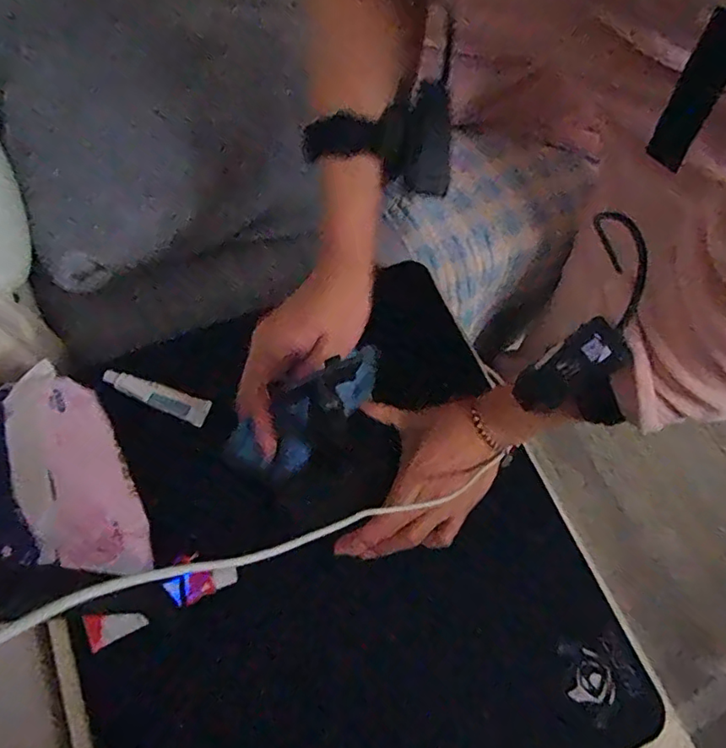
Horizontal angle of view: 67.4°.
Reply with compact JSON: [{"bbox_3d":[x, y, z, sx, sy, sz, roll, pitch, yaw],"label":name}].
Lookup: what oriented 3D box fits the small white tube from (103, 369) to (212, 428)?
[{"bbox_3d":[-0.181,0.020,0.478,0.093,0.007,0.023,19,101,0],"label":"small white tube"}]

